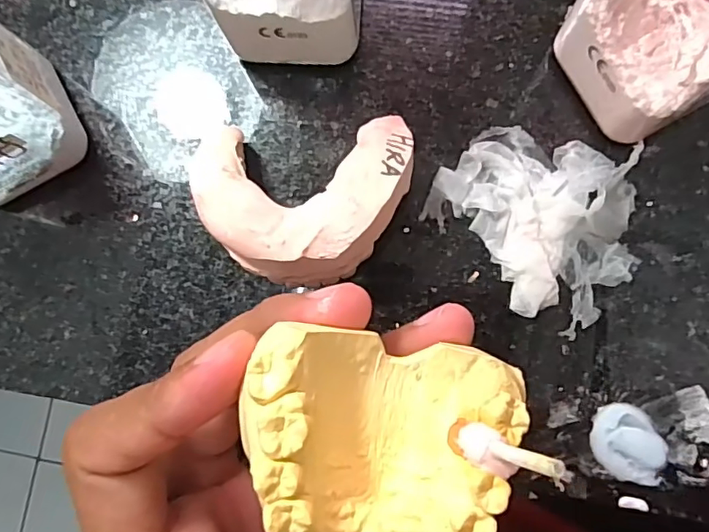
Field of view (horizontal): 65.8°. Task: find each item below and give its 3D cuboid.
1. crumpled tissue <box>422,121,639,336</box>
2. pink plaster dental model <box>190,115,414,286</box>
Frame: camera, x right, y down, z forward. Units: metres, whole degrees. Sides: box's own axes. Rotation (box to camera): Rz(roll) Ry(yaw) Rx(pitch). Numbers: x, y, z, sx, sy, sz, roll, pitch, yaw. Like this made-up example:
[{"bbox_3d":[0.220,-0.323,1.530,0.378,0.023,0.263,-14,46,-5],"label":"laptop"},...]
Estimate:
[{"bbox_3d":[0.054,-0.015,0.161,0.060,0.008,0.050,34,87,7],"label":"crumpled tissue"},{"bbox_3d":[-0.013,-0.018,0.158,0.059,0.025,0.046,-5,83,3],"label":"pink plaster dental model"}]

